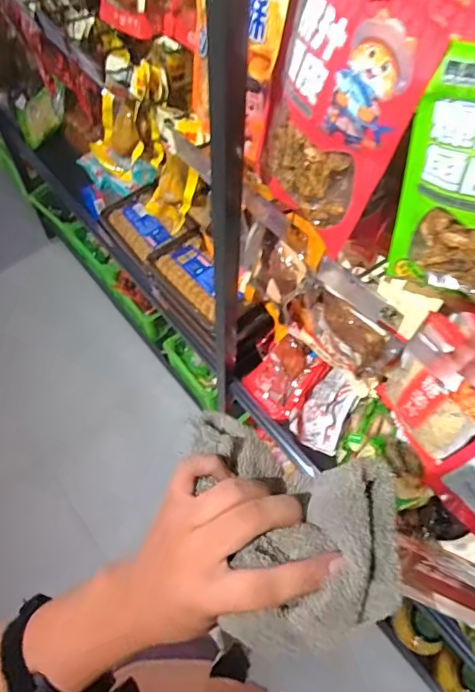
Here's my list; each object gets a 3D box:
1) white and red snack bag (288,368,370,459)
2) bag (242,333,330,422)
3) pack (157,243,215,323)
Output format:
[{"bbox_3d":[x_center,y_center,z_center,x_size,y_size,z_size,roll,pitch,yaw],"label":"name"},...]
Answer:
[{"bbox_3d":[0.195,0.137,1.010,0.106,0.073,0.173,28,63,14],"label":"white and red snack bag"},{"bbox_3d":[0.107,0.065,1.048,0.144,0.041,0.177,40,105,24],"label":"bag"},{"bbox_3d":[-0.083,-0.147,1.036,0.100,0.041,0.203,-37,67,-21],"label":"pack"}]

